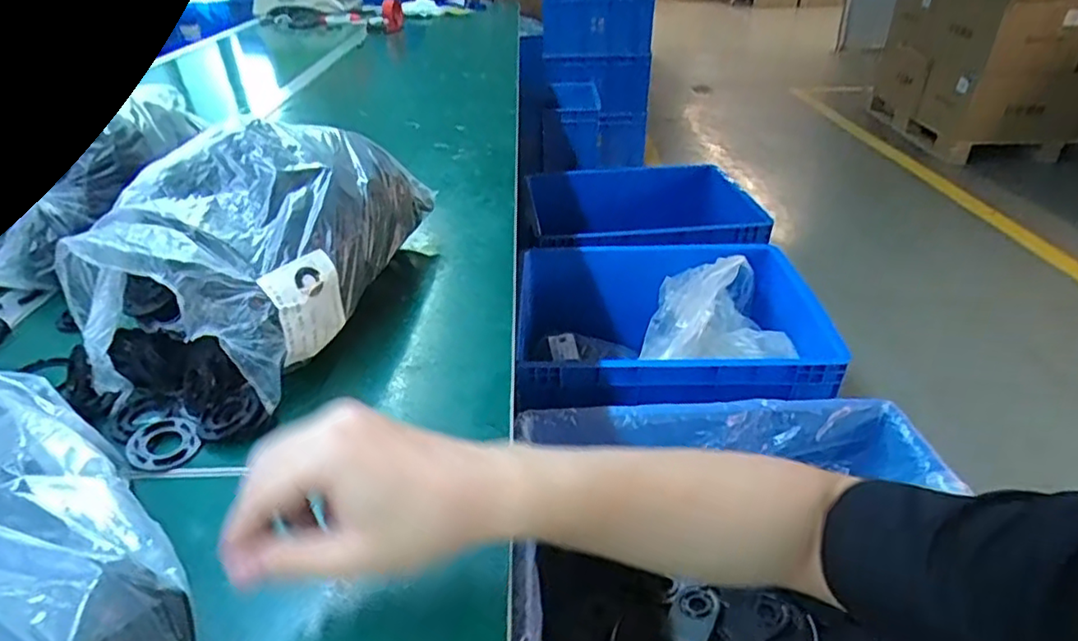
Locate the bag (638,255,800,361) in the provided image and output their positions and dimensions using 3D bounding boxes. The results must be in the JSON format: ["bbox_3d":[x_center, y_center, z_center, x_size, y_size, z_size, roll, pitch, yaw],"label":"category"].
[{"bbox_3d":[0.301,-0.020,1.163,0.262,0.108,0.265,-8,33,-10],"label":"bag"}]

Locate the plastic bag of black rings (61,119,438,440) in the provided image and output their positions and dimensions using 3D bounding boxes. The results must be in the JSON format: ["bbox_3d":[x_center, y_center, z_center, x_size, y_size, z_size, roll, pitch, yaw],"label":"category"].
[{"bbox_3d":[-0.215,-0.073,0.531,0.158,0.151,0.316,10,34,17],"label":"plastic bag of black rings"}]

